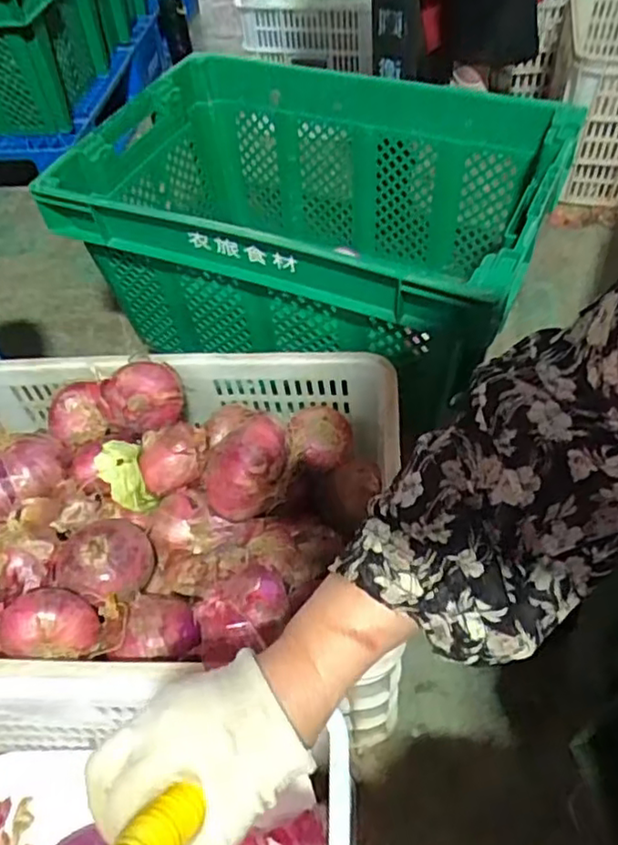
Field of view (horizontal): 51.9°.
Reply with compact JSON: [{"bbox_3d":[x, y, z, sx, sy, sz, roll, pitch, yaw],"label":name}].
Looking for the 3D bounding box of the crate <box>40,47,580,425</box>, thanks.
[{"bbox_3d":[0.003,-0.284,0.907,0.617,0.283,0.432,23,58,21],"label":"crate"}]

